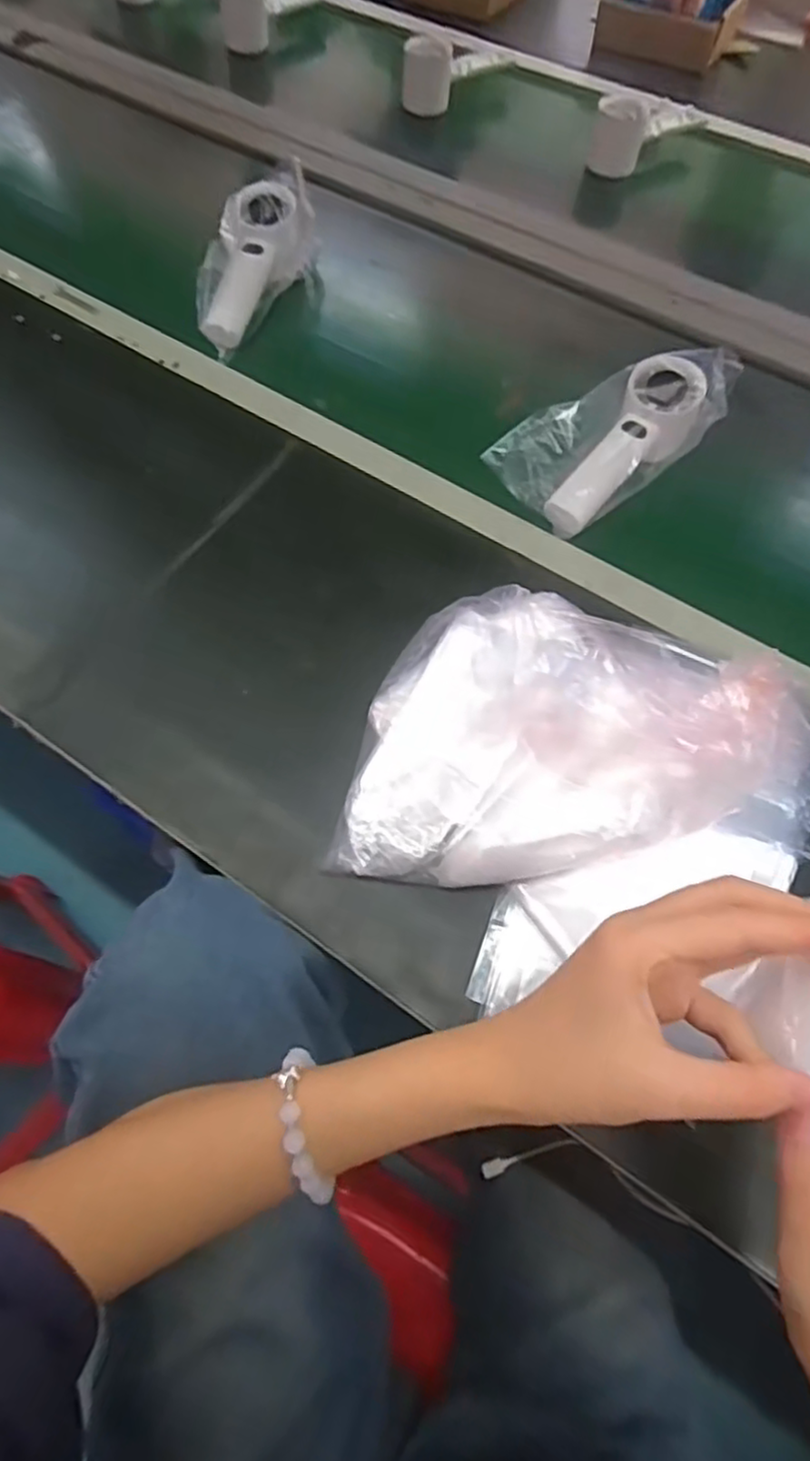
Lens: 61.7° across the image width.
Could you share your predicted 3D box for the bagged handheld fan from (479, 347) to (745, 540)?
[{"bbox_3d":[0.159,-0.241,0.528,0.165,0.066,0.103,-33,70,-15],"label":"bagged handheld fan"}]

